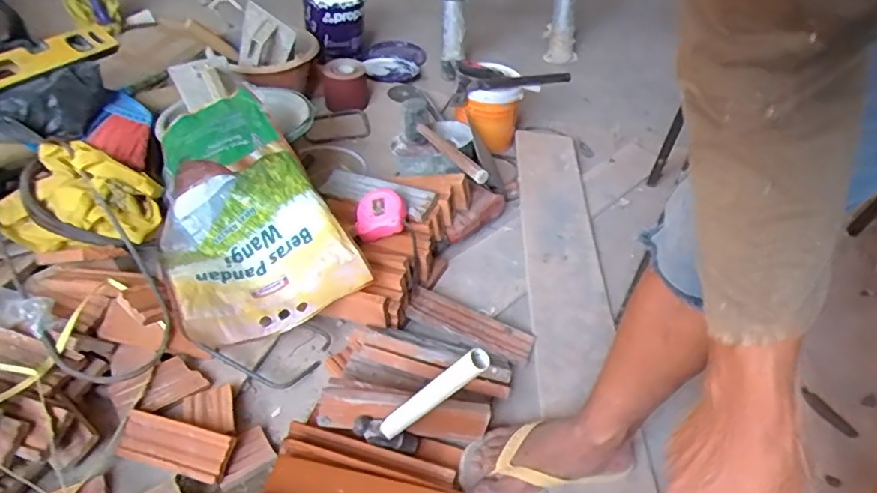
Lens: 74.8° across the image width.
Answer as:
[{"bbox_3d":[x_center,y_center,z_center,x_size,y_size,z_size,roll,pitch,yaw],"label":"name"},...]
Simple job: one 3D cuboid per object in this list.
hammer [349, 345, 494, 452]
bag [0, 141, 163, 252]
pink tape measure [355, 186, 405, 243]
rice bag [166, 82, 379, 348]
[{"bbox_3d":[-0.015,0.190,0.690,0.087,0.239,0.026,33,42,-10],"label":"hammer"},{"bbox_3d":[-0.612,-0.077,0.967,0.229,0.127,0.173,19,44,15],"label":"bag"},{"bbox_3d":[-0.101,-0.056,1.003,0.085,0.050,0.085,2,42,-4],"label":"pink tape measure"},{"bbox_3d":[-0.327,-0.049,0.927,0.265,0.081,0.420,-32,71,-8],"label":"rice bag"}]

